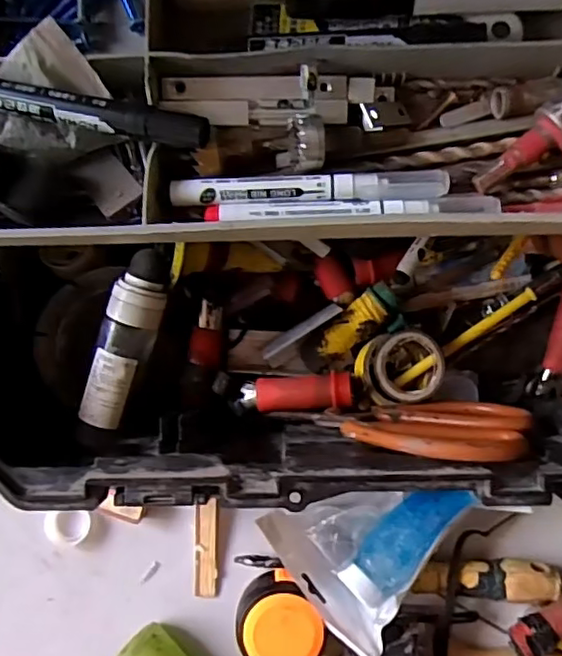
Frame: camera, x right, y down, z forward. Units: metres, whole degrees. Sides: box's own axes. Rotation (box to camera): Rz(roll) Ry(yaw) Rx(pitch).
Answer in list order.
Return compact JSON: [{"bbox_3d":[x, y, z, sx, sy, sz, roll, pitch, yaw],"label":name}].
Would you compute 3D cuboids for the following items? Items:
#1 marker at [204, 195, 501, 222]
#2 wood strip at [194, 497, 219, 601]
[{"bbox_3d":[0.032,-0.054,0.277,0.130,0.009,0.009,-2,87,-4],"label":"marker"},{"bbox_3d":[-0.056,0.165,0.465,0.017,0.008,0.073,1,90,3],"label":"wood strip"}]

